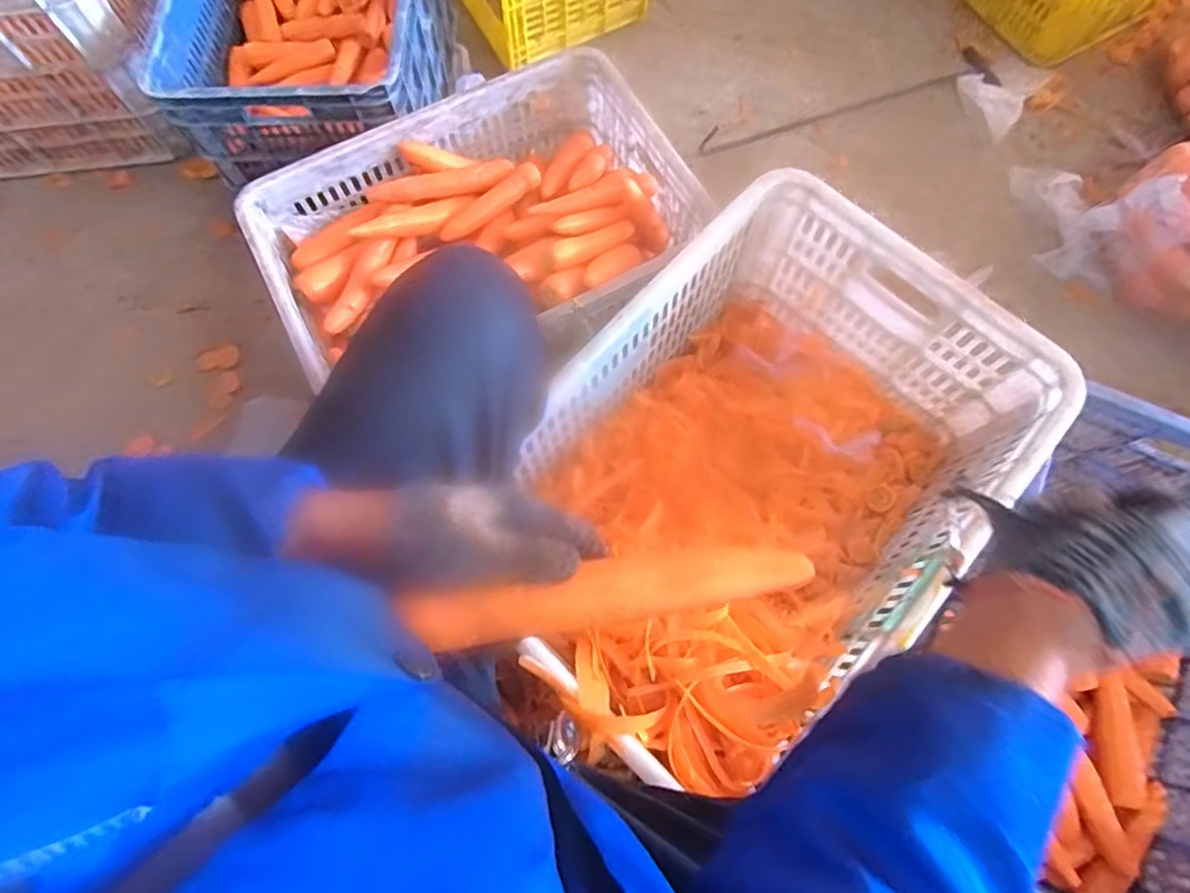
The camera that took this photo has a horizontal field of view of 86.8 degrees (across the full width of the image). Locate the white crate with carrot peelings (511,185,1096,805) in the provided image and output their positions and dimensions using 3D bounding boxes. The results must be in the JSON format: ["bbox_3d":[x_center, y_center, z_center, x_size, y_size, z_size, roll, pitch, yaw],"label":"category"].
[{"bbox_3d":[0.167,0.033,0.752,0.599,0.260,0.405,-43,77,-11],"label":"white crate with carrot peelings"}]

